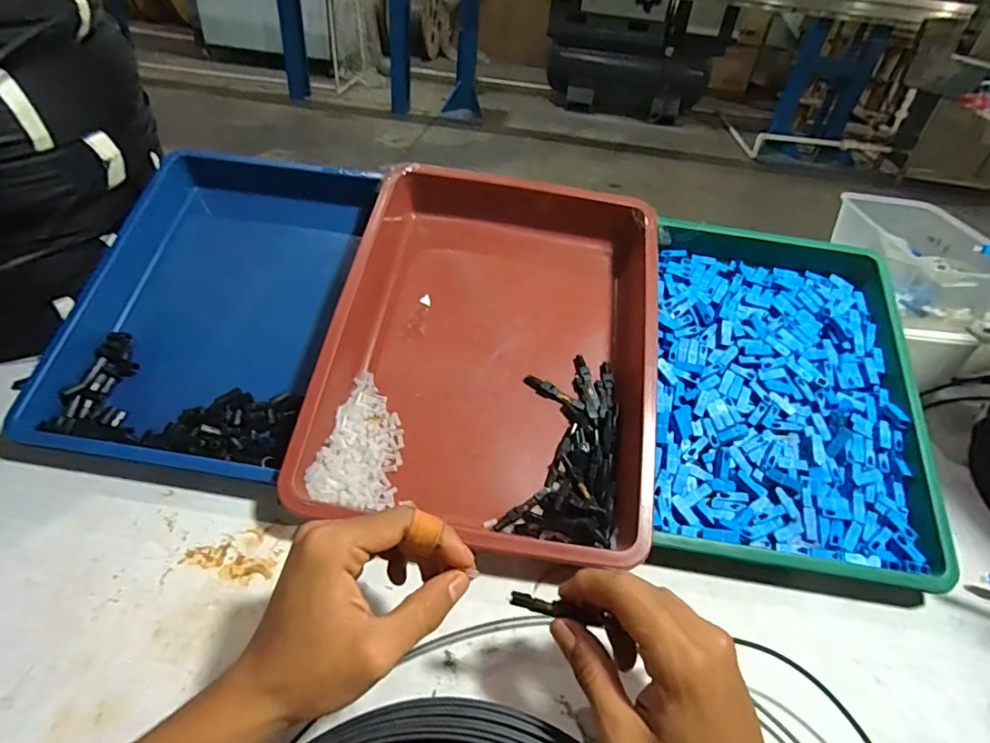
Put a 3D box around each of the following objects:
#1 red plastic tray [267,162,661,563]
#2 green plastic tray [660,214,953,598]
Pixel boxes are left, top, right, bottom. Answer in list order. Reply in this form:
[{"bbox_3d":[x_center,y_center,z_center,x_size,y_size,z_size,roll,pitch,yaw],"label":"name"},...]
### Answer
[{"bbox_3d":[0.001,-0.028,0.464,0.265,0.062,0.355,9,62,2],"label":"red plastic tray"},{"bbox_3d":[0.248,0.008,0.456,0.210,0.037,0.316,8,63,3],"label":"green plastic tray"}]

